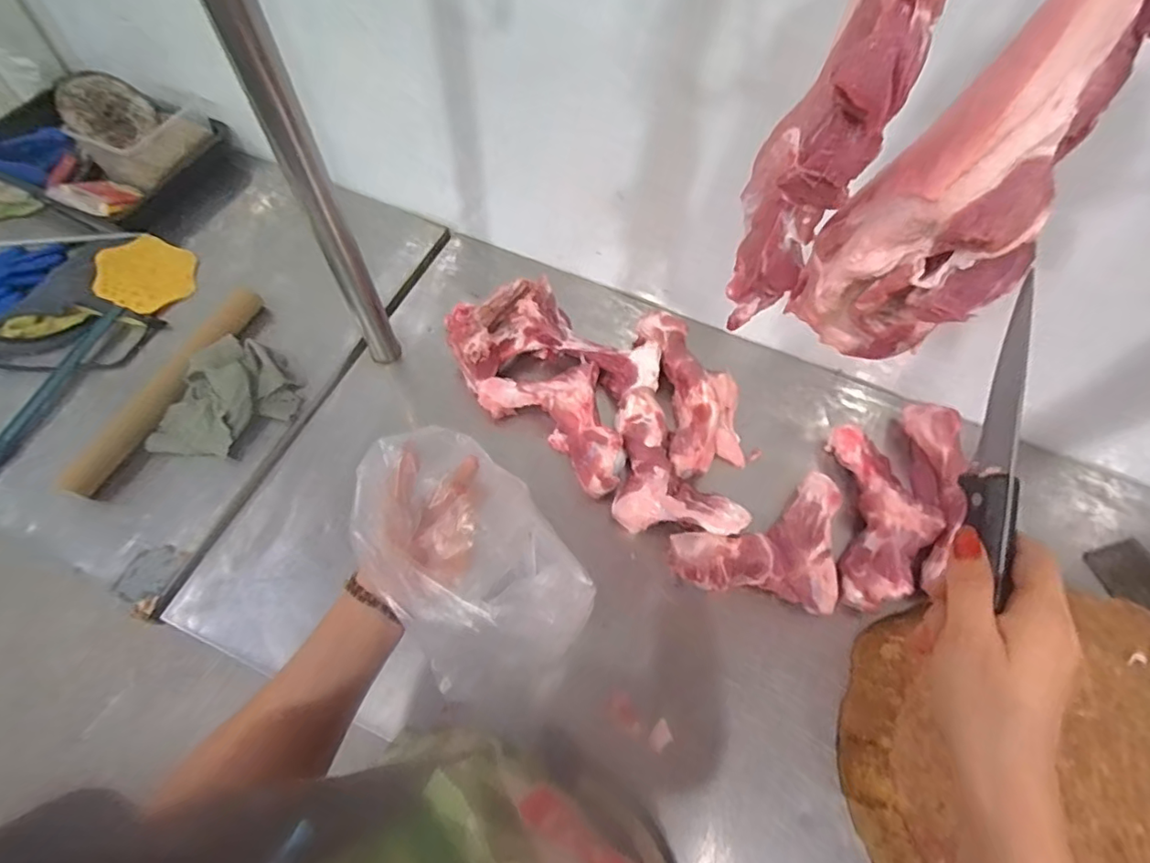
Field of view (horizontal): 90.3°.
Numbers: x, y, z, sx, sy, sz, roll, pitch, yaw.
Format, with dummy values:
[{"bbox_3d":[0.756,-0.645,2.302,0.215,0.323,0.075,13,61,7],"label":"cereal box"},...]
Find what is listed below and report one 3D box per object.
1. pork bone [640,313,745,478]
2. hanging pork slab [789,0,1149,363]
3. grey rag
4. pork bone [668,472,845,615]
[{"bbox_3d":[0.190,-0.069,0.927,0.138,0.054,0.287,-8,63,-7],"label":"pork bone"},{"bbox_3d":[0.281,-0.186,0.369,0.098,0.457,0.112,-20,65,-13],"label":"hanging pork slab"},{"bbox_3d":[-0.560,-0.047,0.901,0.224,0.067,0.164,-34,69,-19],"label":"grey rag"},{"bbox_3d":[0.258,0.142,0.829,0.231,0.065,0.199,11,62,3],"label":"pork bone"}]

